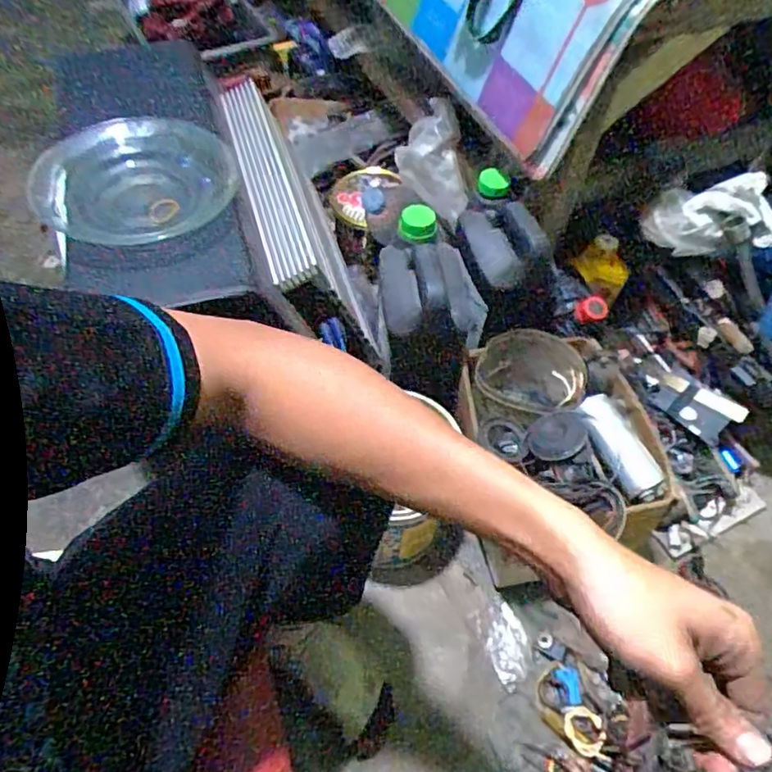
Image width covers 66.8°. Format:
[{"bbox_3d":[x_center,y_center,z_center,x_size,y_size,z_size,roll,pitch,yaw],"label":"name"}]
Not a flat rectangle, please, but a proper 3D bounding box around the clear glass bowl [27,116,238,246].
[{"bbox_3d":[-0.278,-0.232,0.655,0.209,0.044,0.177,-13,58,-12],"label":"clear glass bowl"}]

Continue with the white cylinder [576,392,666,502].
[{"bbox_3d":[0.283,0.069,0.705,0.045,0.037,0.126,-24,75,-18],"label":"white cylinder"}]

